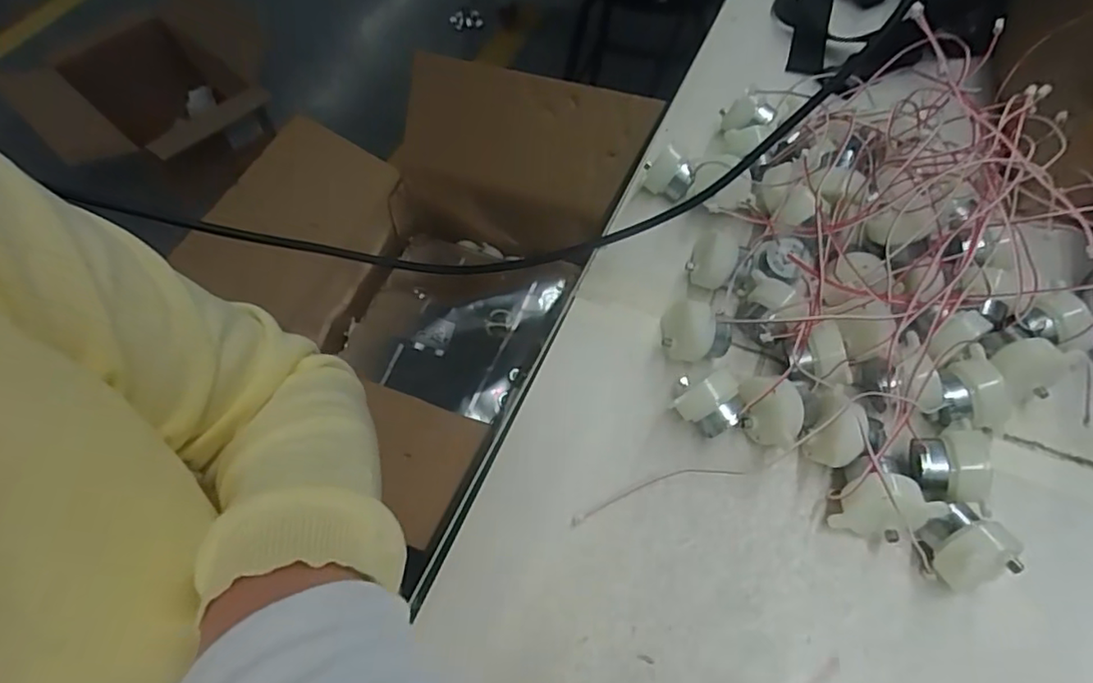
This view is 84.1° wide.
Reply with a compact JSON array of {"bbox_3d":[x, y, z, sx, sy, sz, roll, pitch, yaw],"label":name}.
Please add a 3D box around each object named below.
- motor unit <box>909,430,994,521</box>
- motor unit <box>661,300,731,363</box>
[{"bbox_3d":[0.181,0.061,0.274,0.029,0.025,0.035,2,59,2],"label":"motor unit"},{"bbox_3d":[0.078,-0.003,0.316,0.034,0.032,0.022,8,59,6],"label":"motor unit"}]

